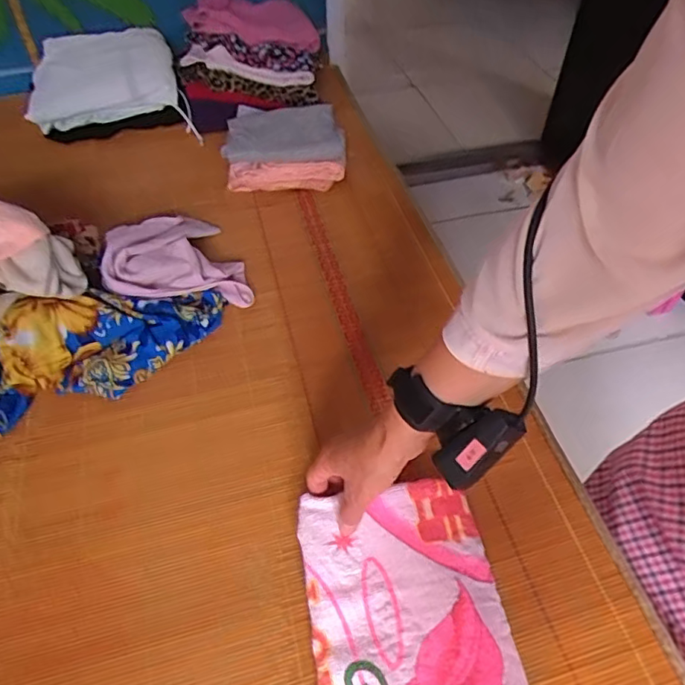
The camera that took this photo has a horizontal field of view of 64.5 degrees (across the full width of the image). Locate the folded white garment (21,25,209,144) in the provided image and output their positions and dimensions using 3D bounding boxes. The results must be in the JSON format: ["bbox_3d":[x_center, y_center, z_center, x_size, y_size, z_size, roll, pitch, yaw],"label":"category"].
[{"bbox_3d":[-0.414,-0.463,0.969,0.262,0.112,0.164,-12,52,-8],"label":"folded white garment"}]

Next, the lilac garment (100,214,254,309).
[{"bbox_3d":[-0.229,-0.117,0.728,0.172,0.067,0.193,-16,52,-11],"label":"lilac garment"}]

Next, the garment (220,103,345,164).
[{"bbox_3d":[-0.099,-0.352,0.898,0.190,0.029,0.146,-8,50,-7],"label":"garment"}]

